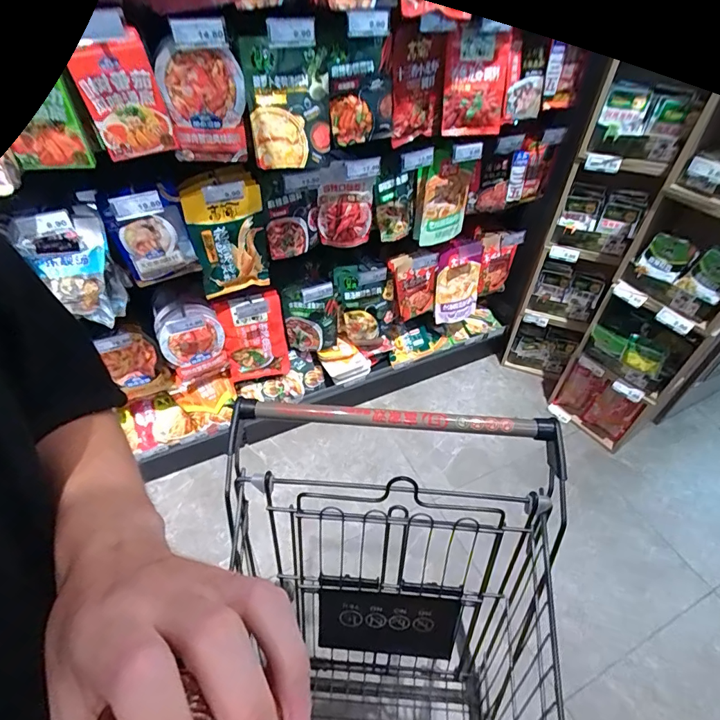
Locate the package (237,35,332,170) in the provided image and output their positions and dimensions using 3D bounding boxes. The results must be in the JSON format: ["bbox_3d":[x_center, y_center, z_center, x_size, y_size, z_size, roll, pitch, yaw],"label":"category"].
[{"bbox_3d":[-0.151,-0.542,0.911,0.178,0.232,0.055,-7,24,-8],"label":"package"}]

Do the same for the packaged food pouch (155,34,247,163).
[{"bbox_3d":[-0.325,-0.534,0.890,0.162,0.230,0.031,-9,47,-15],"label":"packaged food pouch"}]

